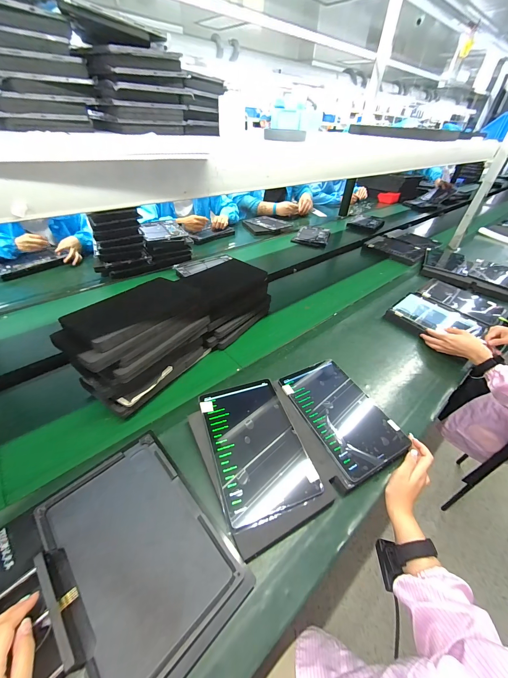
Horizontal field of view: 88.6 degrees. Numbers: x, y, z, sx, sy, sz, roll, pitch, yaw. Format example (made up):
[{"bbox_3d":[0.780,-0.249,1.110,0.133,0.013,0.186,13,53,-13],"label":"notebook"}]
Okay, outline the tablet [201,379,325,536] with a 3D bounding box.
[{"bbox_3d":[0.001,0.190,0.498,0.165,0.013,0.252,-11,47,-17],"label":"tablet"}]

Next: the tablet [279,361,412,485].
[{"bbox_3d":[0.193,0.154,0.572,0.168,0.011,0.251,-17,49,-22],"label":"tablet"}]

